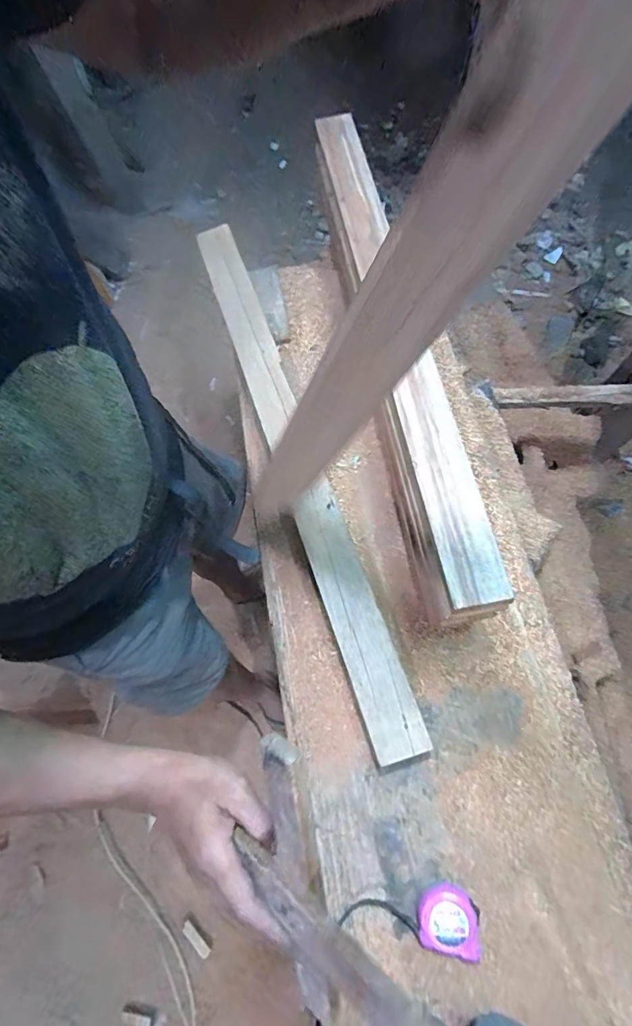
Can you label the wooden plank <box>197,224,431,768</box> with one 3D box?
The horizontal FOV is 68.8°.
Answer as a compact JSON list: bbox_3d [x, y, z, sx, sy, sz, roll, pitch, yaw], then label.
[{"bbox_3d":[-0.054,-0.140,0.791,0.070,0.027,1.038,-22,67,5],"label":"wooden plank"}]

